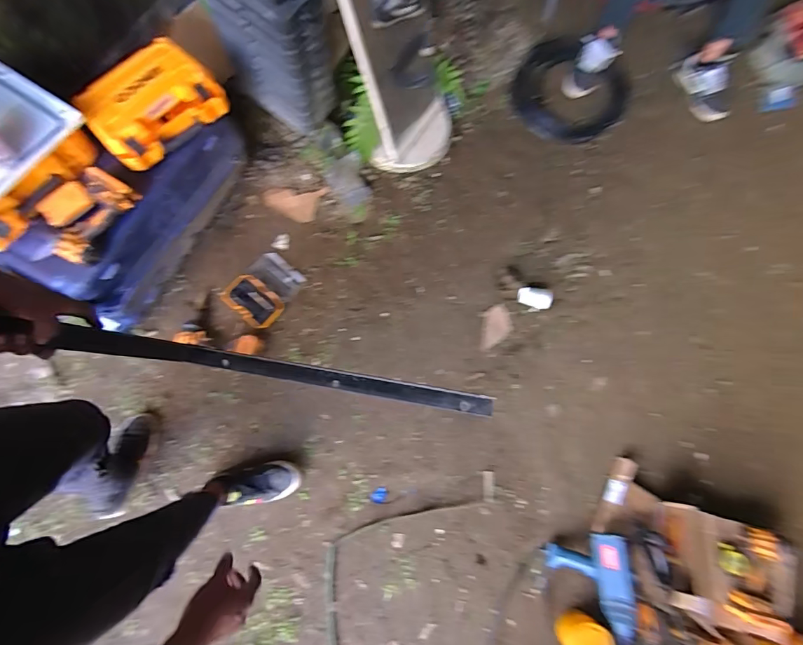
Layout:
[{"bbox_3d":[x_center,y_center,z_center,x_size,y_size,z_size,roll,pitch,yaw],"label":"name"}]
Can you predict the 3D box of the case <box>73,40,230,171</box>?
[{"bbox_3d":[-0.690,-0.602,1.159,0.237,0.125,0.326,43,78,7],"label":"case"}]

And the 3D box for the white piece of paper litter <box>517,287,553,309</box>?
[{"bbox_3d":[0.449,-0.083,1.420,0.108,0.021,0.067,9,99,7],"label":"white piece of paper litter"}]

